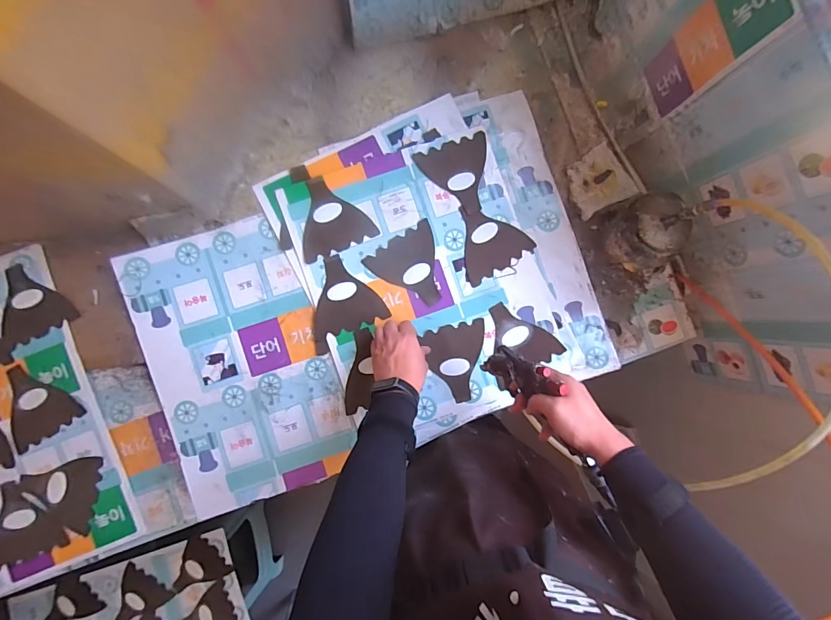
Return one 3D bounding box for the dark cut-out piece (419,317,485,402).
[{"bbox_3d":[0.073,0.087,0.654,0.102,0.005,0.125,-11,85,0],"label":"dark cut-out piece"}]

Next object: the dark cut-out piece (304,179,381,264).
[{"bbox_3d":[-0.145,-0.157,0.655,0.122,0.004,0.121,-23,88,-1],"label":"dark cut-out piece"}]

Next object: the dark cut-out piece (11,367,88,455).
[{"bbox_3d":[-0.618,0.150,0.638,0.123,0.008,0.123,-32,94,0],"label":"dark cut-out piece"}]

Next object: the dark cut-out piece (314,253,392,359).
[{"bbox_3d":[-0.133,-0.015,0.655,0.128,0.006,0.130,-30,88,-1],"label":"dark cut-out piece"}]

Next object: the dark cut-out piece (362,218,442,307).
[{"bbox_3d":[-0.004,-0.065,0.658,0.121,0.008,0.127,-31,85,0],"label":"dark cut-out piece"}]

